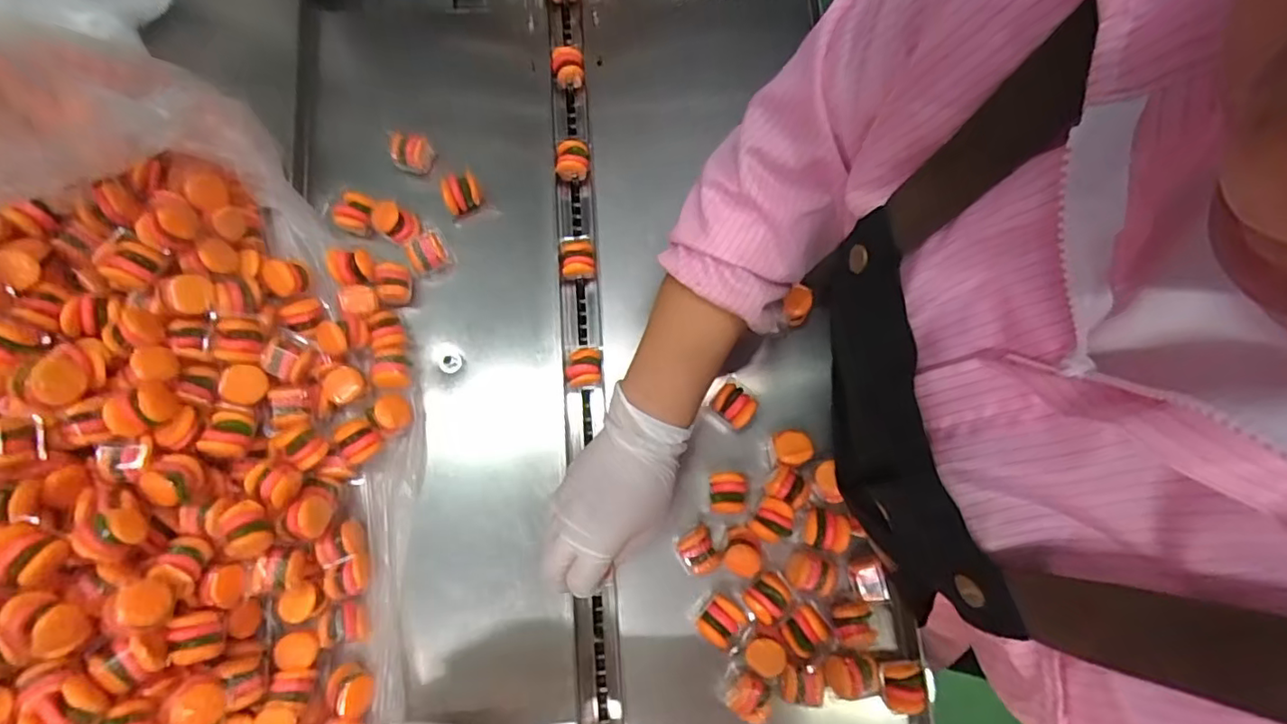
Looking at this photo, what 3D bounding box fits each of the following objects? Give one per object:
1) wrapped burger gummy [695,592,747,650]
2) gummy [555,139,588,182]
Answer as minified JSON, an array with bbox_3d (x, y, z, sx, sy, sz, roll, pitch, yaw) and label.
[{"bbox_3d":[0.059,0.202,0.465,0.030,0.037,0.034,37,81,7],"label":"wrapped burger gummy"},{"bbox_3d":[-0.068,-0.194,0.567,0.030,0.025,0.031,0,79,0],"label":"gummy"}]

